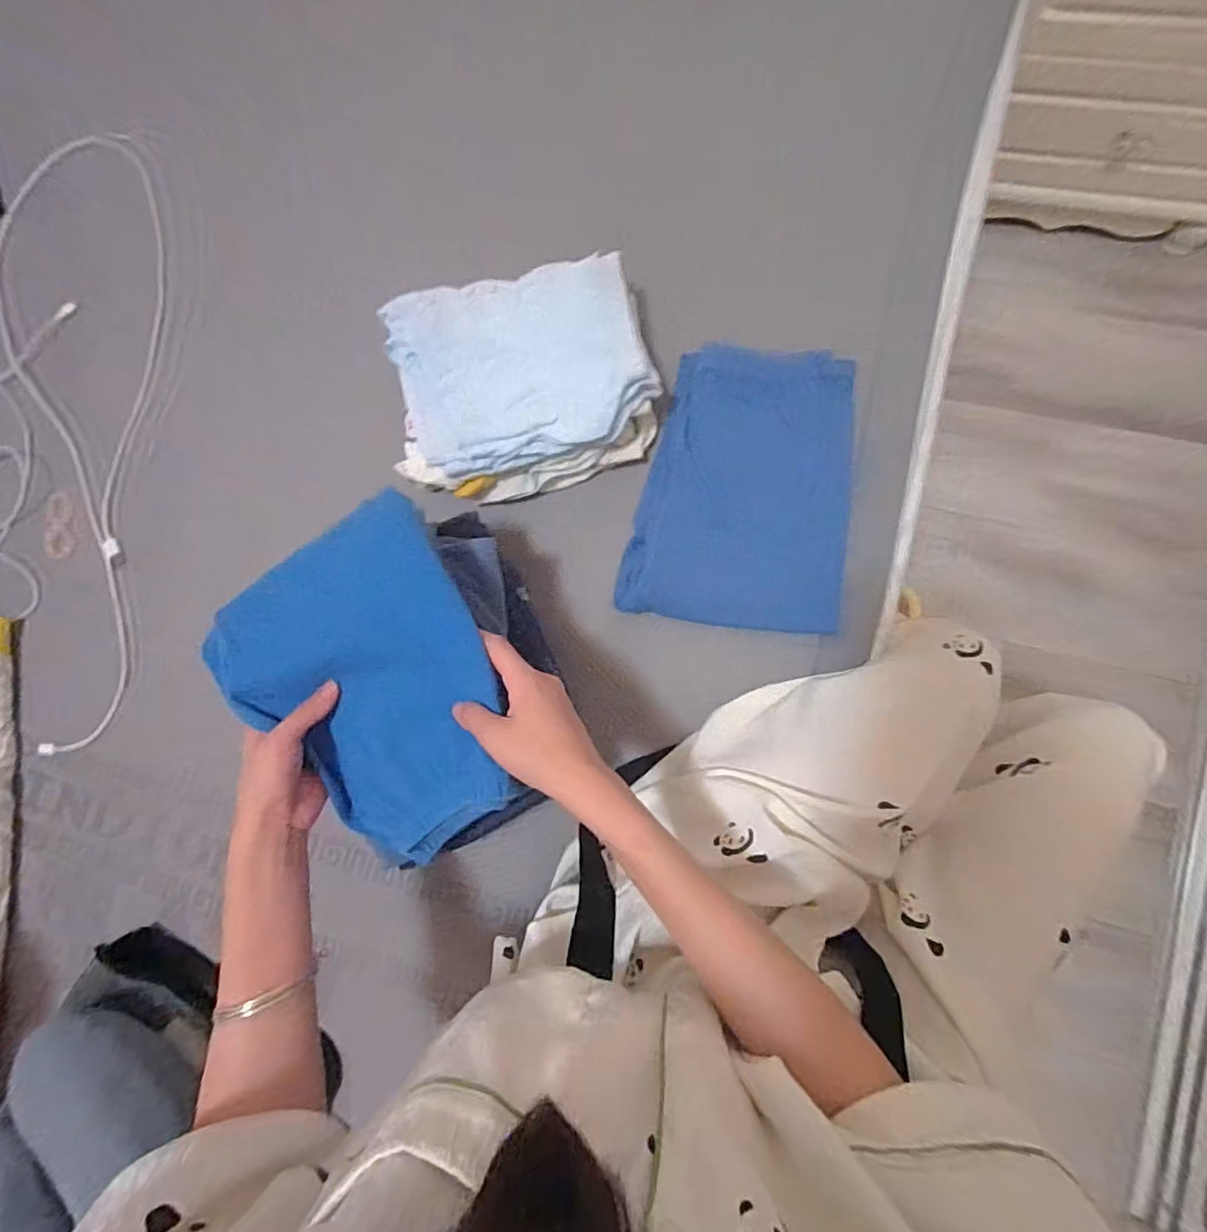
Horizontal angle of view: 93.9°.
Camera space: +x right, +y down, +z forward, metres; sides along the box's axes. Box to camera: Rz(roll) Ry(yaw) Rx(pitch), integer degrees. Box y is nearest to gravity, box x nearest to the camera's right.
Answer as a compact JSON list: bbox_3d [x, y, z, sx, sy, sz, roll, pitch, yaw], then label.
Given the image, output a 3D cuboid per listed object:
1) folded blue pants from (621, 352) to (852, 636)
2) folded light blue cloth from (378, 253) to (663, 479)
[{"bbox_3d":[0.133,-0.120,0.538,0.204,0.034,0.261,8,85,9],"label":"folded blue pants"},{"bbox_3d":[-0.082,-0.239,0.533,0.240,0.033,0.193,-15,82,6],"label":"folded light blue cloth"}]

